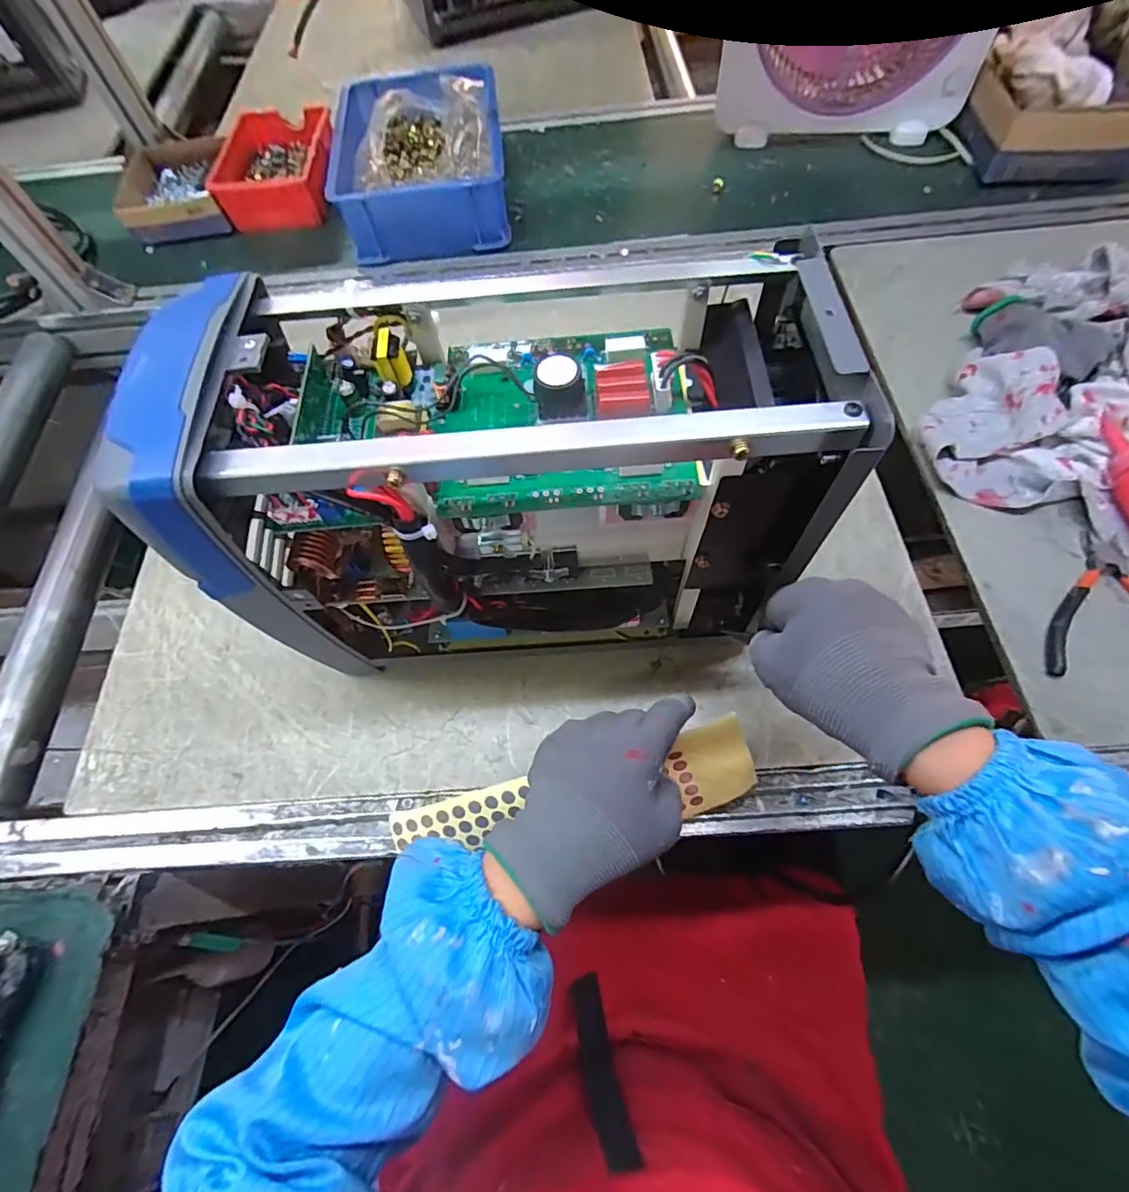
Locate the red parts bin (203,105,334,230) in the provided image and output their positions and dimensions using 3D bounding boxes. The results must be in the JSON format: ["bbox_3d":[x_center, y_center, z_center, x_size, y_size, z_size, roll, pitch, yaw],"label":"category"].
[{"bbox_3d":[-0.393,-0.598,0.766,0.158,0.068,0.209,-6,63,1],"label":"red parts bin"}]

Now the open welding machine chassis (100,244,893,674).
[{"bbox_3d":[-0.033,-0.063,0.372,0.352,0.253,0.152,-3,63,3],"label":"open welding machine chassis"}]

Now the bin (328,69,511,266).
[{"bbox_3d":[-0.187,-0.578,0.716,0.209,0.105,0.288,-8,63,0],"label":"bin"}]

